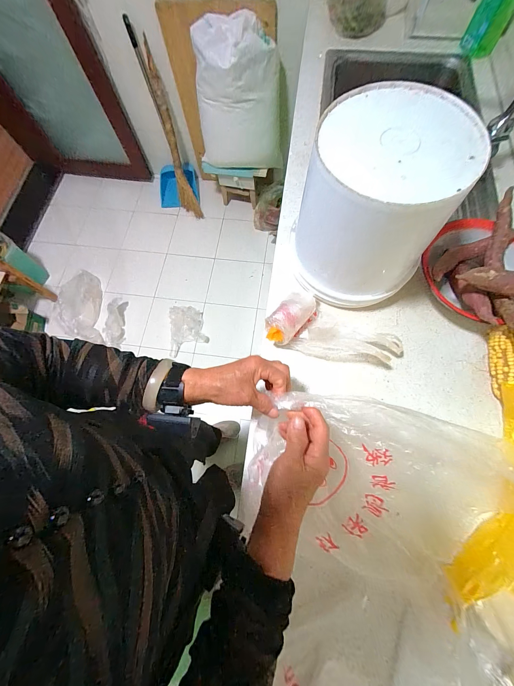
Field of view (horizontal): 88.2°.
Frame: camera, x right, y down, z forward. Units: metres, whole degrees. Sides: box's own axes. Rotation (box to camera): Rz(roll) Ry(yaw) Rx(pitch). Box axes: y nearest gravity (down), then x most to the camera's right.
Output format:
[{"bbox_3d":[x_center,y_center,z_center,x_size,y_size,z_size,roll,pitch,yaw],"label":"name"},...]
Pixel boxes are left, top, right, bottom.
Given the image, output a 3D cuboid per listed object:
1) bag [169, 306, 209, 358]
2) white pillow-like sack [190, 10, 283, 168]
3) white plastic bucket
[{"bbox_3d":[-0.379,-0.090,1.460,0.204,0.050,0.259,-8,71,-2],"label":"bag"},{"bbox_3d":[-0.078,-1.088,1.212,0.385,0.508,0.193,3,71,2],"label":"white pillow-like sack"},{"bbox_3d":[0.191,-0.229,0.478,0.218,0.261,0.218,0,71,1],"label":"white plastic bucket"}]

